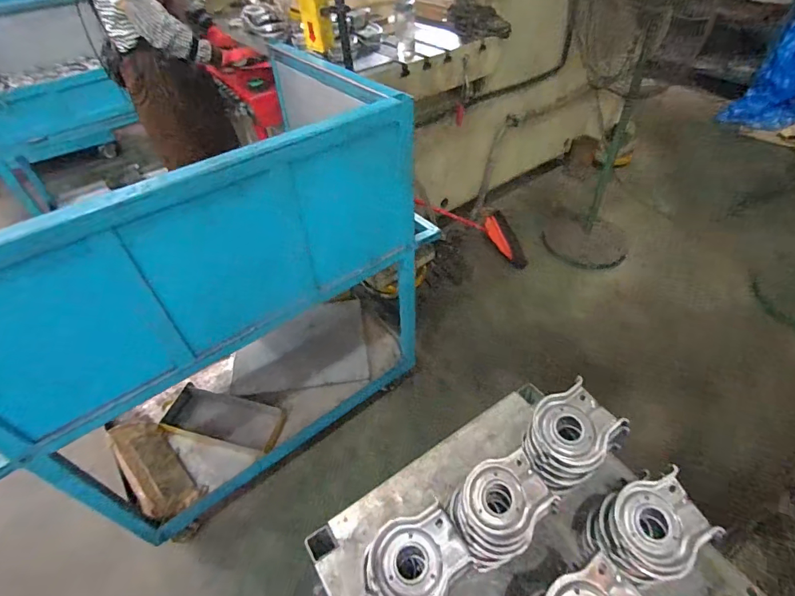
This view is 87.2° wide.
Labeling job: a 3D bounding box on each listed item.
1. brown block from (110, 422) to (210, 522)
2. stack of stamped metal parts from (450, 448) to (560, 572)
[{"bbox_3d":[-0.779,0.530,1.322,0.404,0.055,0.153,31,55,29],"label":"brown block"},{"bbox_3d":[0.149,0.312,0.604,0.139,0.116,0.106,-18,47,-14],"label":"stack of stamped metal parts"}]

